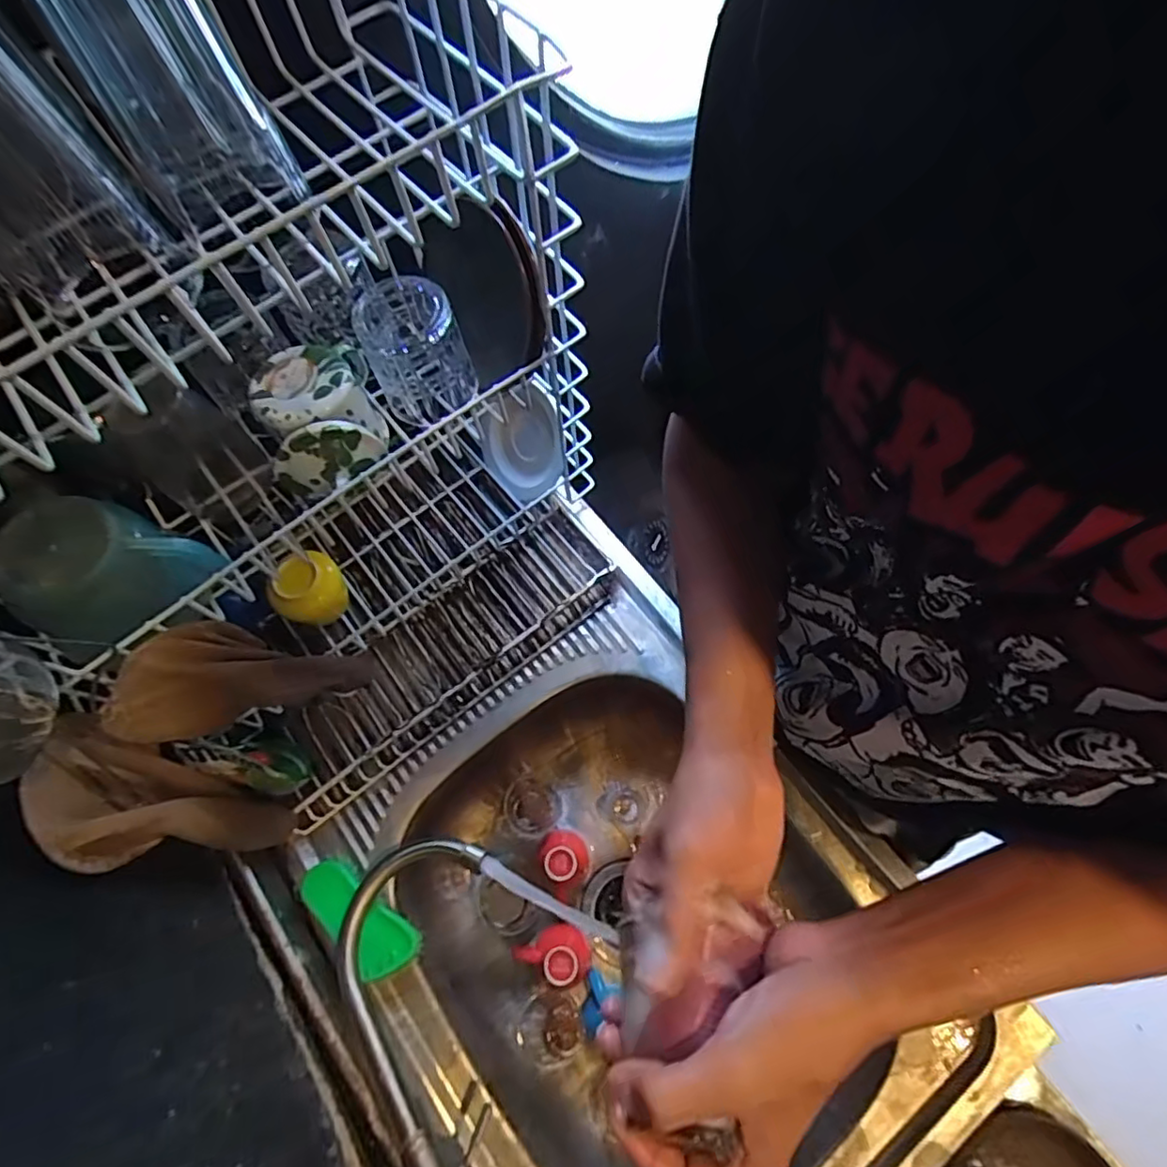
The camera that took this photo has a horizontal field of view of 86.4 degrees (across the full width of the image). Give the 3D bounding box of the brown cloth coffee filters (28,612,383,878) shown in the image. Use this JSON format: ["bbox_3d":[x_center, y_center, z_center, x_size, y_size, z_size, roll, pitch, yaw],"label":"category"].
[{"bbox_3d":[-0.297,0.115,0.501,0.090,0.215,0.192,20,72,9],"label":"brown cloth coffee filters"}]

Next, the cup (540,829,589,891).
[{"bbox_3d":[-0.020,0.309,0.698,0.049,0.056,0.061,-17,70,-4],"label":"cup"}]

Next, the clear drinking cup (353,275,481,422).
[{"bbox_3d":[-0.138,-0.190,0.512,0.075,0.099,0.066,-27,71,-8],"label":"clear drinking cup"}]

